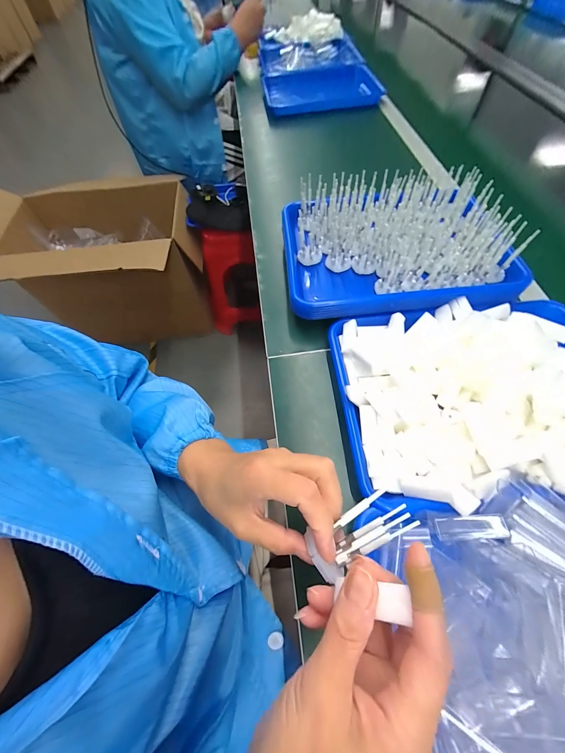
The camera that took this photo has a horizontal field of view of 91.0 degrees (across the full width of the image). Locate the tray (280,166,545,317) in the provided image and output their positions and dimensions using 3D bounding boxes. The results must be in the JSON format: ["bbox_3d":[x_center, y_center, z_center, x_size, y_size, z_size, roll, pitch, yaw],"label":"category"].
[{"bbox_3d":[0.167,-0.206,0.431,0.325,0.090,0.248,-3,61,1],"label":"tray"}]

